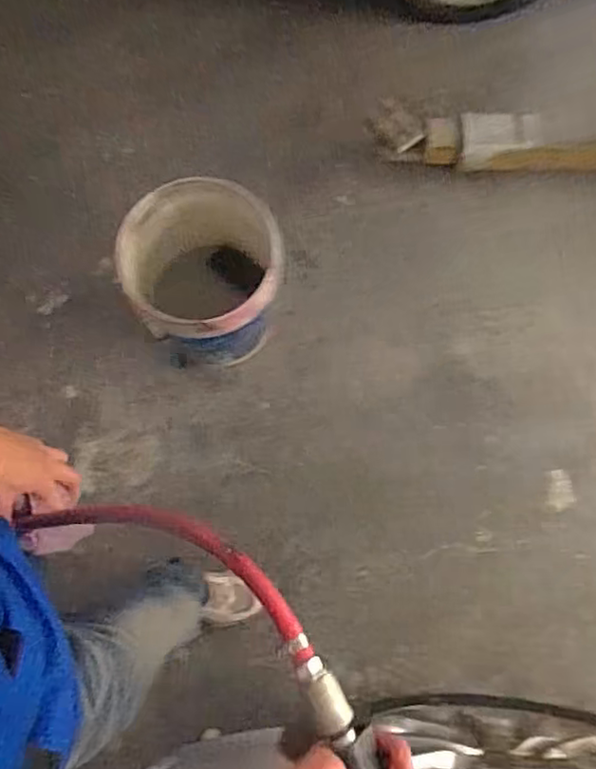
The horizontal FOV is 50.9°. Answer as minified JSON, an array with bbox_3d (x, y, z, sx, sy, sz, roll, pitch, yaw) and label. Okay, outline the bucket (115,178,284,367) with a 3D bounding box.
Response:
[{"bbox_3d":[-0.192,-0.215,1.397,0.327,0.414,0.320,0,76,-1],"label":"bucket"}]

